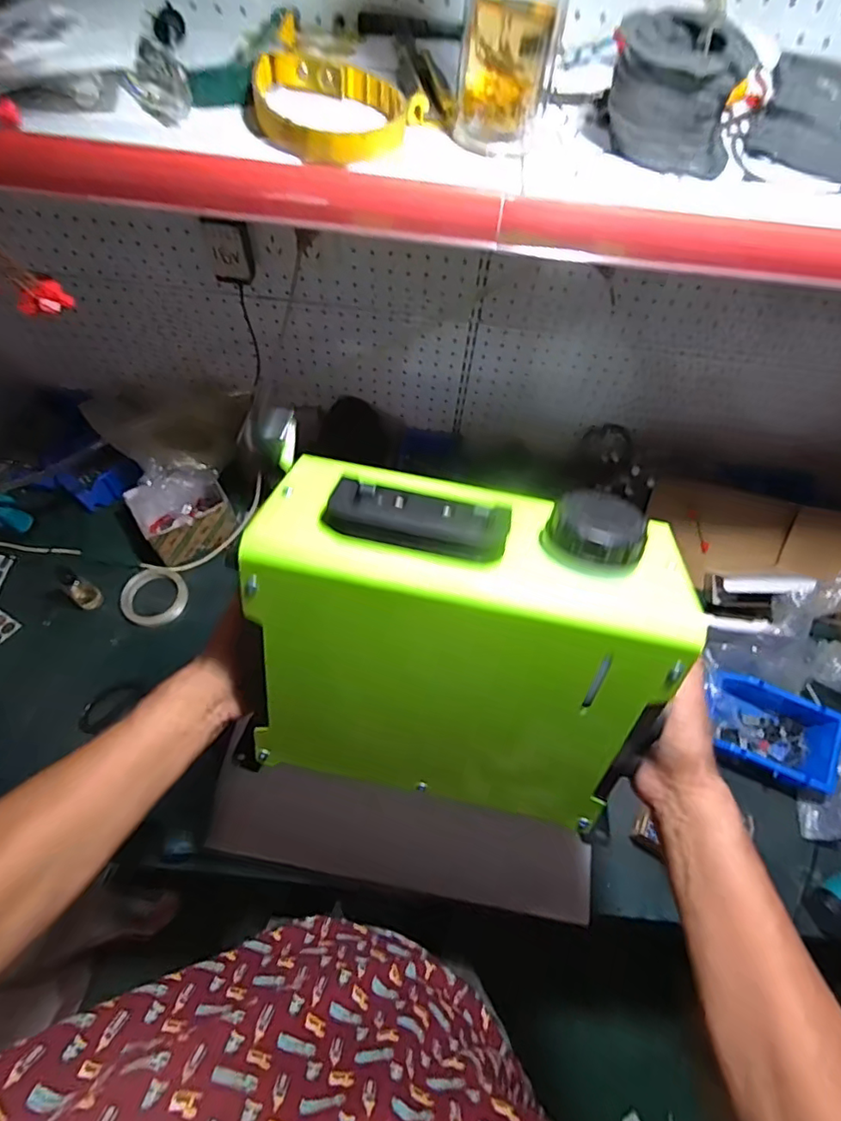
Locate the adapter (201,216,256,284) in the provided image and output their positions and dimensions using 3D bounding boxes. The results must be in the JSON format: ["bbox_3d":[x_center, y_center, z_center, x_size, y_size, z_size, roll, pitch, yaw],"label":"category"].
[{"bbox_3d":[-0.244,-0.401,0.712,0.055,0.091,0.034,-14,63,-12],"label":"adapter"}]

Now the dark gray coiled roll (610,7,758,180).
[{"bbox_3d":[0.185,-0.341,0.404,0.067,0.076,0.091,-33,68,-20],"label":"dark gray coiled roll"}]

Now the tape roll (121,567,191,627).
[{"bbox_3d":[-0.439,0.058,0.903,0.105,0.015,0.096,2,60,-3],"label":"tape roll"}]

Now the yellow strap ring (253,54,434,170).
[{"bbox_3d":[-0.075,-0.347,0.422,0.141,0.022,0.115,17,61,5],"label":"yellow strap ring"}]

